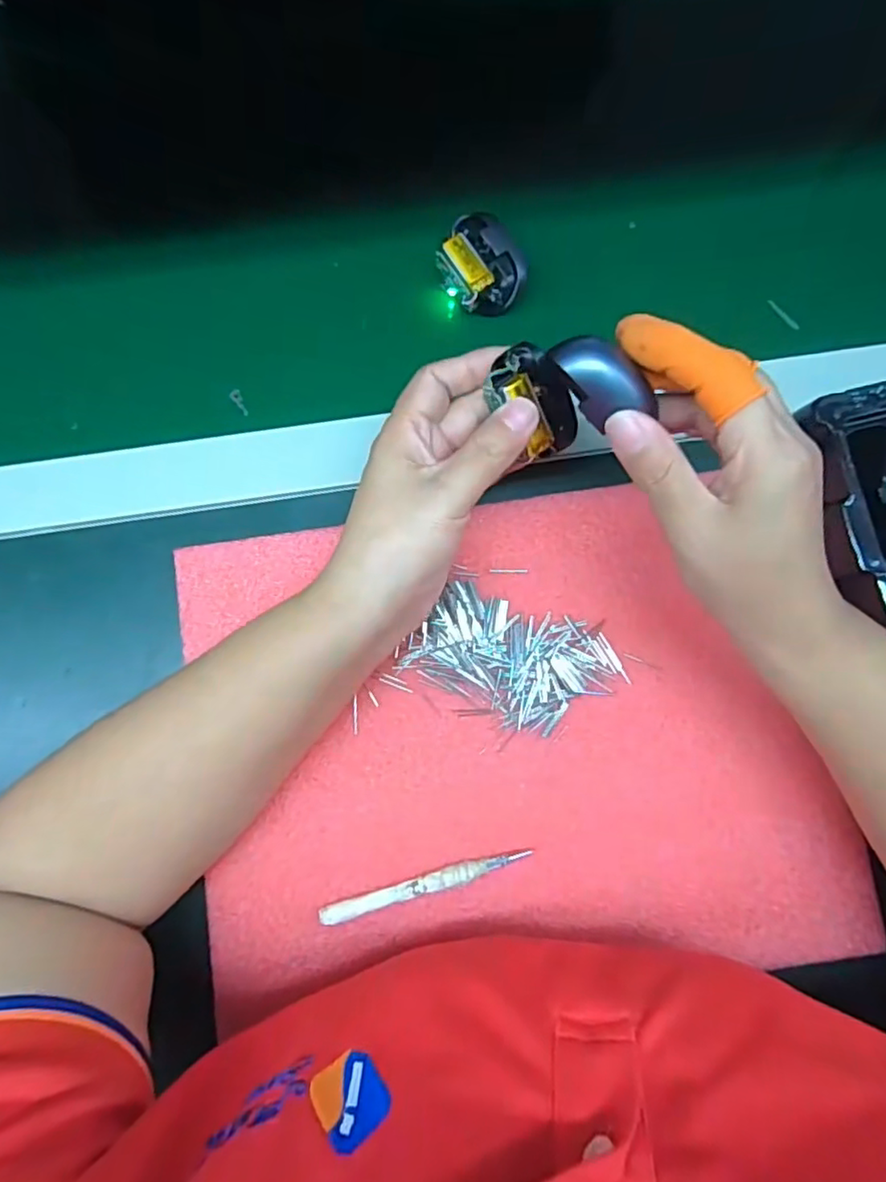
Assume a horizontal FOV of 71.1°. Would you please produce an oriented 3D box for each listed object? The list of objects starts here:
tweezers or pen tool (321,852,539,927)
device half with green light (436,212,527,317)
[{"bbox_3d":[-0.009,0.150,0.318,0.109,0.011,0.010,-15,82,-3],"label":"tweezers or pen tool"},{"bbox_3d":[0.022,-0.194,0.369,0.043,0.020,0.058,-37,84,-5],"label":"device half with green light"}]

